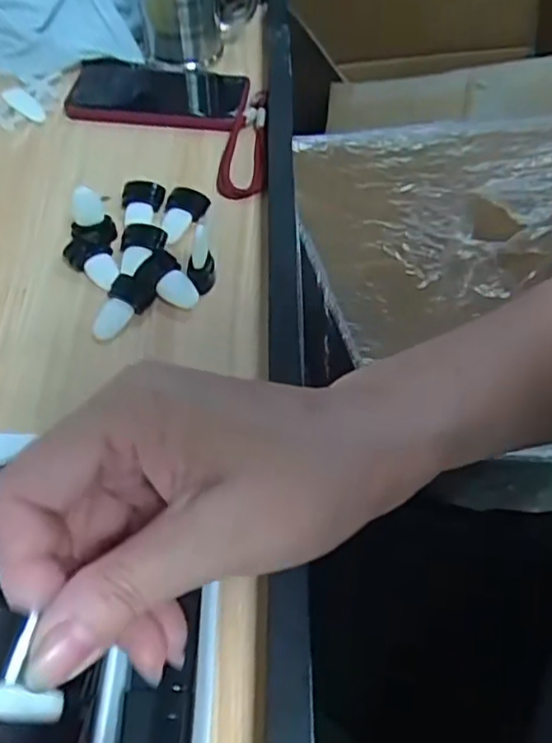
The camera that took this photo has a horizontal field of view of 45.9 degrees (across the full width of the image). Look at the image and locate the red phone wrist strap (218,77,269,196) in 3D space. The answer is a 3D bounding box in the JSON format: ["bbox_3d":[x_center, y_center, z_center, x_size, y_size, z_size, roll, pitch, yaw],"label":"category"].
[{"bbox_3d":[-0.029,-0.216,0.587,0.043,0.015,0.165,-2,52,2],"label":"red phone wrist strap"}]

